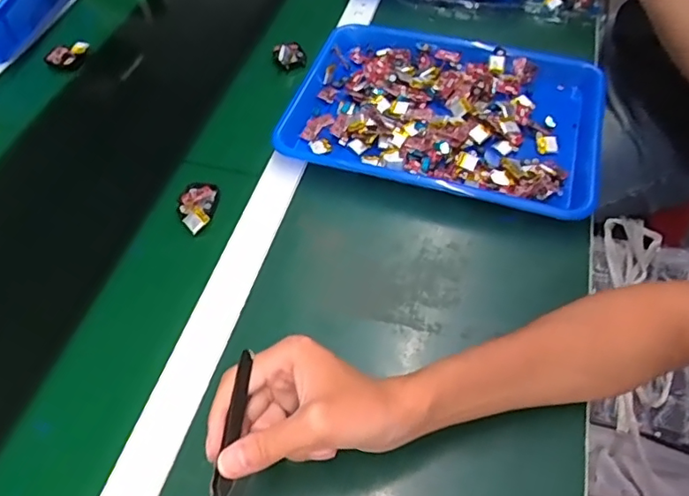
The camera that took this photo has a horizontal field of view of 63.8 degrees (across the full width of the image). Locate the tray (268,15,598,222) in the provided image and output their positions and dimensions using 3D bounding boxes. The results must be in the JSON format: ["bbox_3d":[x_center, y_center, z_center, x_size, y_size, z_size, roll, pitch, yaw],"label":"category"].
[{"bbox_3d":[0.115,-0.152,0.625,0.338,0.035,0.246,14,55,10],"label":"tray"}]

